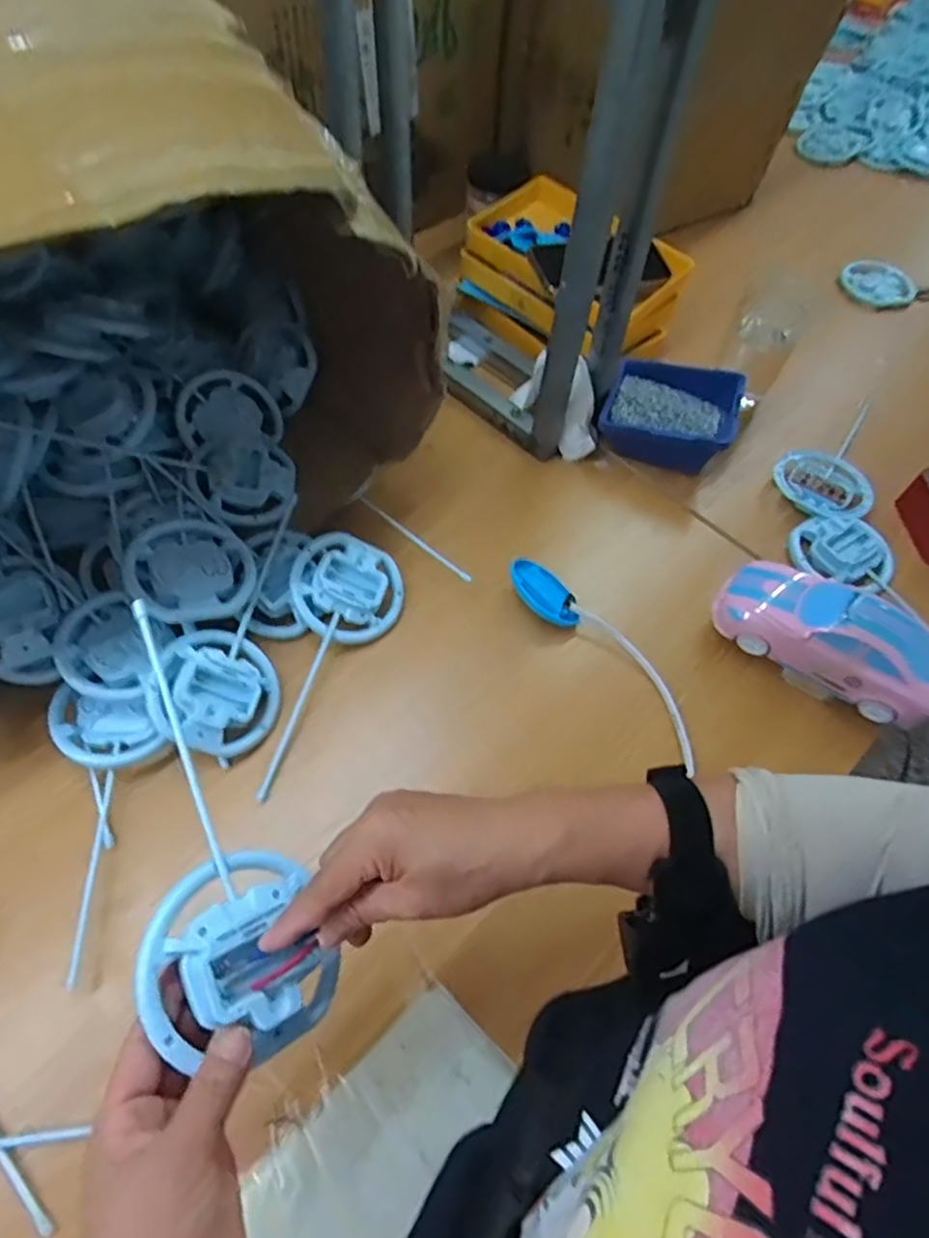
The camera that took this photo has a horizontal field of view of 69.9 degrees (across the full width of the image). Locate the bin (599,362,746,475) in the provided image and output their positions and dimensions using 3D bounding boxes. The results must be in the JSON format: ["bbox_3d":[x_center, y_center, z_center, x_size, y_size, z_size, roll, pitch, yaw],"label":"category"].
[{"bbox_3d":[0.226,-0.226,0.734,0.137,0.071,0.112,24,60,10],"label":"bin"}]

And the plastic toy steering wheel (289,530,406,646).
[{"bbox_3d":[-0.109,-0.030,0.626,0.102,0.030,0.102,4,77,-19],"label":"plastic toy steering wheel"}]

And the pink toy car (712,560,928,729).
[{"bbox_3d":[0.324,0.014,0.573,0.201,0.073,0.085,29,61,13],"label":"pink toy car"}]

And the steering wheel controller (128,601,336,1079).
[{"bbox_3d":[-0.144,0.106,0.357,0.092,0.023,0.246,-11,69,-41],"label":"steering wheel controller"}]

